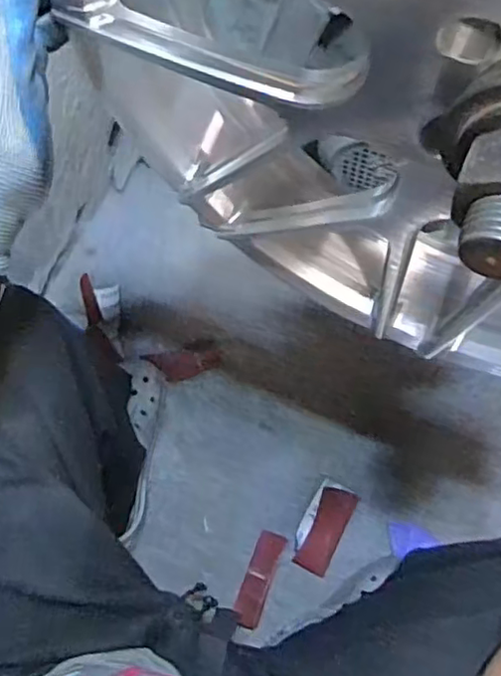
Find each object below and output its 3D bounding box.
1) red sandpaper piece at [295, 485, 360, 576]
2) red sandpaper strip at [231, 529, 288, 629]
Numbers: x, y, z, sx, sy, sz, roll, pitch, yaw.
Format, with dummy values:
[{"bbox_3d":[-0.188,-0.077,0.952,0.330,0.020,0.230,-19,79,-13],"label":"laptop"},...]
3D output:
[{"bbox_3d":[0.108,0.270,0.885,0.050,0.023,0.120,25,73,9],"label":"red sandpaper piece"},{"bbox_3d":[0.011,0.329,0.860,0.040,0.009,0.124,14,72,22],"label":"red sandpaper strip"}]

